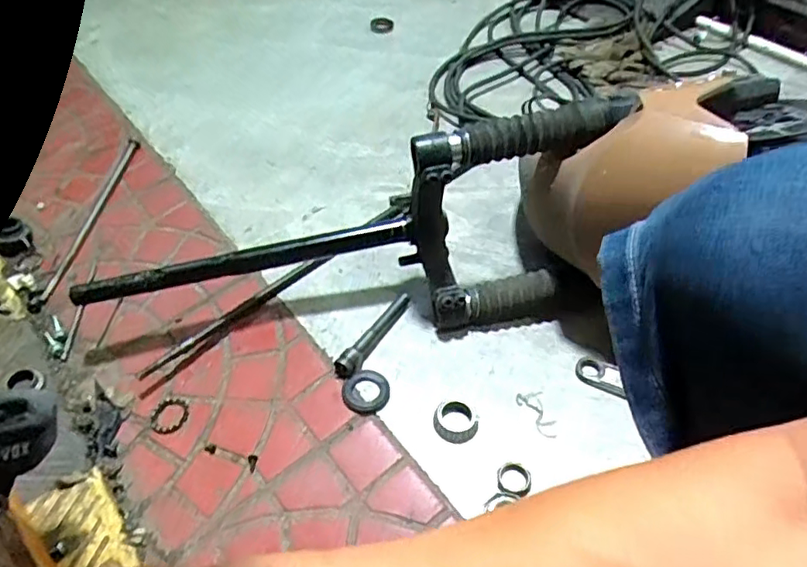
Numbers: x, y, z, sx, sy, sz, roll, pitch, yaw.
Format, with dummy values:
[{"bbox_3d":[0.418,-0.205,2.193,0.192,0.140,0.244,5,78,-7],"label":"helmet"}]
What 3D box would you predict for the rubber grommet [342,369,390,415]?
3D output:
[{"bbox_3d":[-0.040,0.113,0.626,0.050,0.008,0.047,-2,51,3],"label":"rubber grommet"}]

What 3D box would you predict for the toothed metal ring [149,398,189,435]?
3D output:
[{"bbox_3d":[-0.249,0.141,0.631,0.038,0.004,0.041,-2,51,3],"label":"toothed metal ring"}]

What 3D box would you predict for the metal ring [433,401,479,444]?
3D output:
[{"bbox_3d":[0.054,0.140,0.603,0.045,0.006,0.044,-2,51,3],"label":"metal ring"}]

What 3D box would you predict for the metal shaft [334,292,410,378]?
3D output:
[{"bbox_3d":[-0.032,0.054,0.668,0.022,0.024,0.133,24,57,22],"label":"metal shaft"}]

